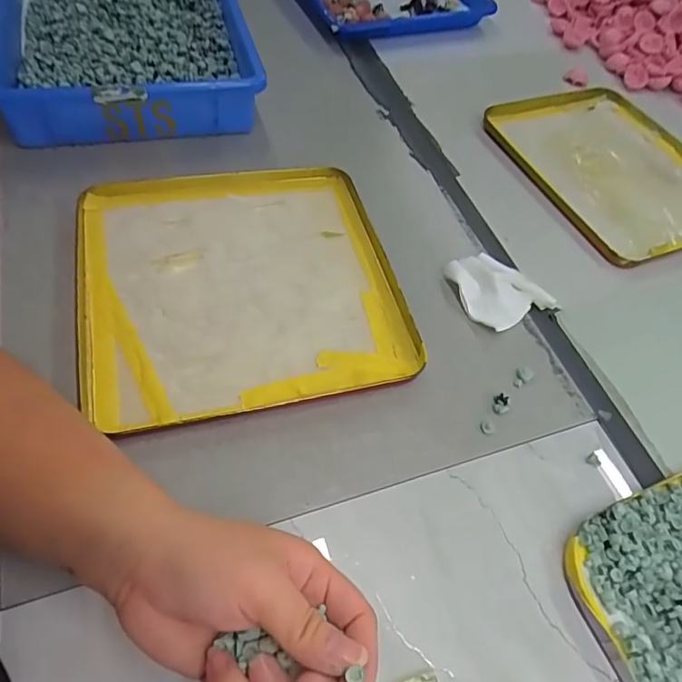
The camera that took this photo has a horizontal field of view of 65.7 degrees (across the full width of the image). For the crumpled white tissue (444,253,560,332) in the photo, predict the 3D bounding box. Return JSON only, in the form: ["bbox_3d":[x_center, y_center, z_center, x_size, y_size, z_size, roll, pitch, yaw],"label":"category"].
[{"bbox_3d":[0.131,-0.046,0.450,0.077,0.013,0.074,-23,62,-20],"label":"crumpled white tissue"}]

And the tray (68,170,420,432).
[{"bbox_3d":[-0.079,-0.049,0.427,0.243,0.019,0.242,-8,56,-11],"label":"tray"}]

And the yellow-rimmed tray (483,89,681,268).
[{"bbox_3d":[0.290,-0.188,0.562,0.200,0.015,0.243,-21,61,-19],"label":"yellow-rimmed tray"}]

